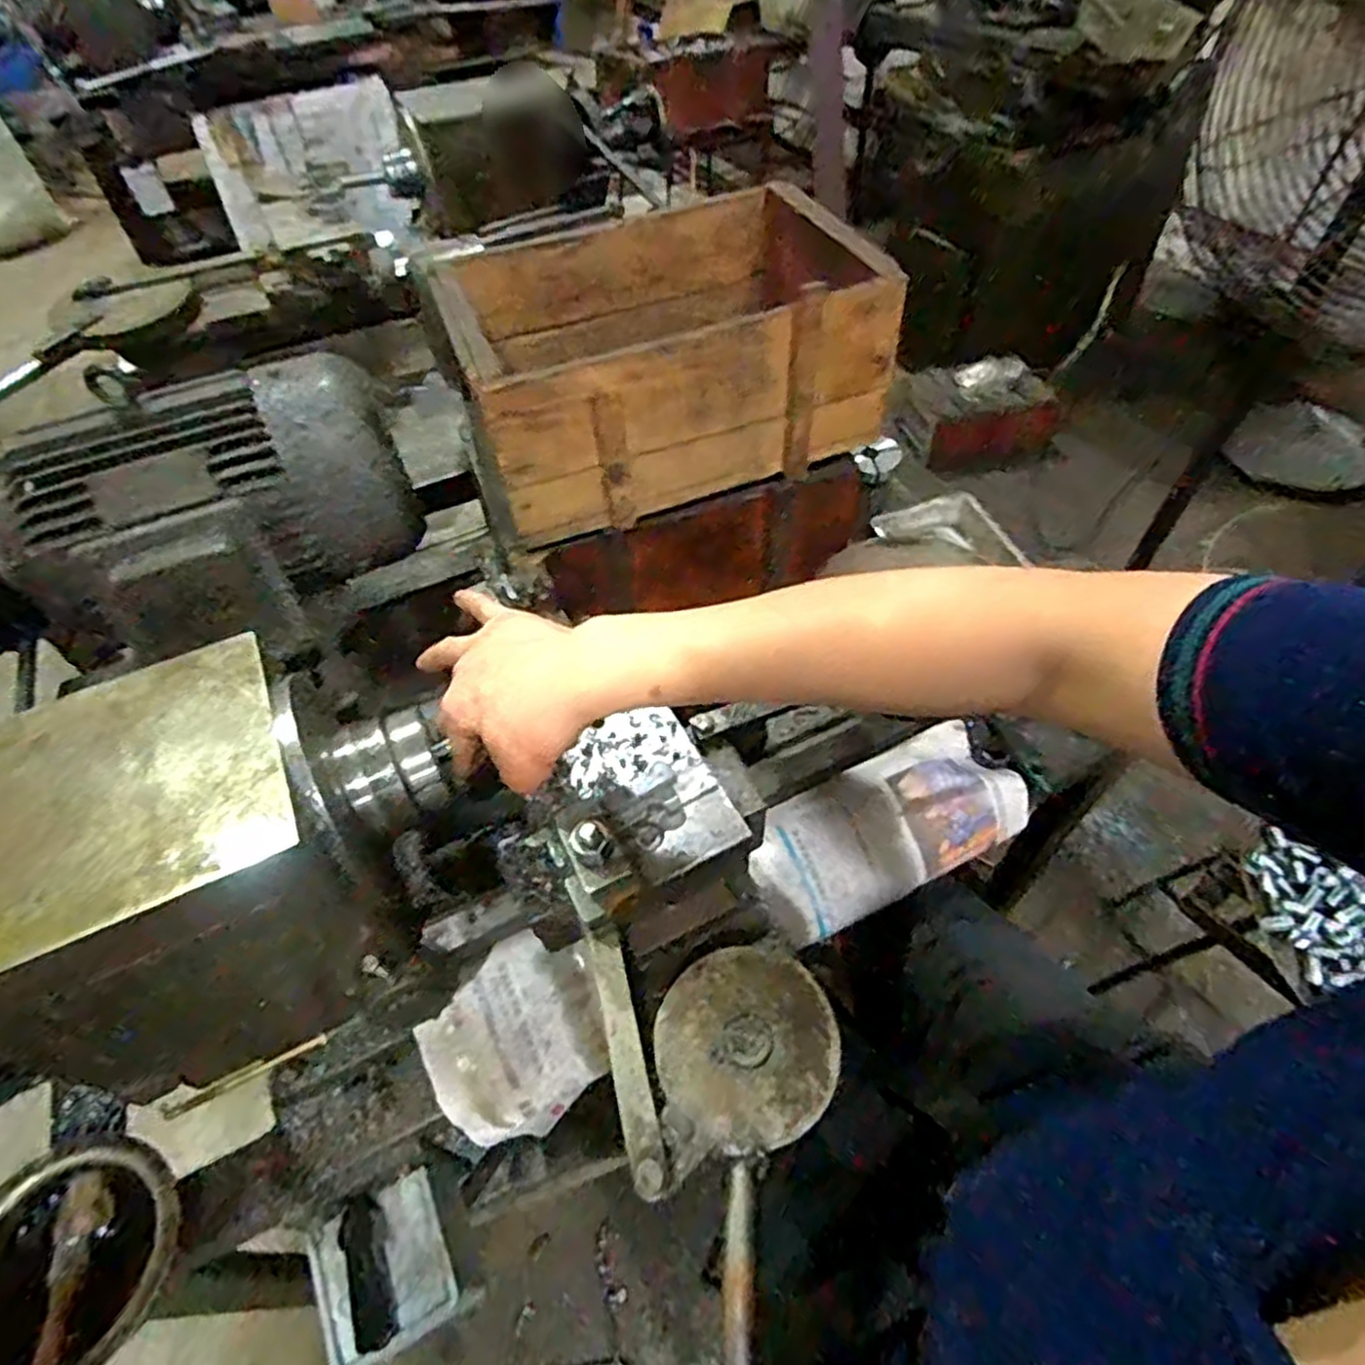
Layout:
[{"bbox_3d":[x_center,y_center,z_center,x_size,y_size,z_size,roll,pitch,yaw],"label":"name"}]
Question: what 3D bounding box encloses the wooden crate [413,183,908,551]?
[{"bbox_3d":[-0.026,-0.304,0.689,0.354,0.148,0.254,-22,54,-15],"label":"wooden crate"}]

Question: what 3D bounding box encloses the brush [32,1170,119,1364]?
[{"bbox_3d":[-0.369,0.375,0.445,0.020,0.021,0.143,-10,52,-6],"label":"brush"}]

